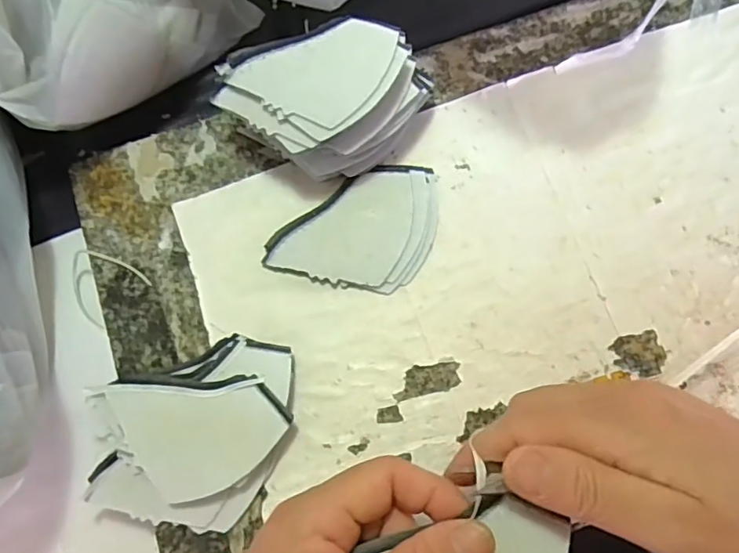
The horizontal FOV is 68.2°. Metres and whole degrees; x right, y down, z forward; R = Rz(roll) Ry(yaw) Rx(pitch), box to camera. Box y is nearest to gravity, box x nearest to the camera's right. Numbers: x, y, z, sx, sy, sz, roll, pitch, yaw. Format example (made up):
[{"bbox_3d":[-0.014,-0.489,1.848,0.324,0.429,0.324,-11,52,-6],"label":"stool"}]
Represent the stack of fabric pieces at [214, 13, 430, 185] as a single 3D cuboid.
[{"bbox_3d":[-0.022,-0.099,0.317,0.115,0.053,0.073,-20,77,-4],"label":"stack of fabric pieces"}]

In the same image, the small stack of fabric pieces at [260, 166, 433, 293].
[{"bbox_3d":[-0.009,-0.032,0.324,0.093,0.008,0.076,6,77,2],"label":"small stack of fabric pieces"}]

